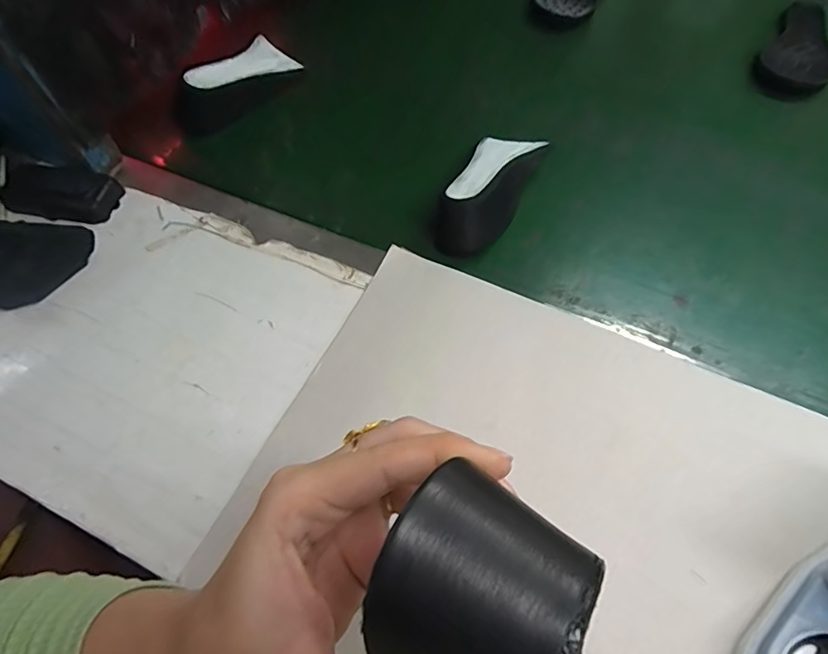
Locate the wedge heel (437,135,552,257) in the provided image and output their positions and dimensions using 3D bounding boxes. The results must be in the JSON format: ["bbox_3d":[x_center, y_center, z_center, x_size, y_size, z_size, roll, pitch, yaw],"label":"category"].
[{"bbox_3d":[0.074,-0.139,0.489,0.064,0.050,0.157,24,61,14],"label":"wedge heel"}]

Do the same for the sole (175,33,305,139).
[{"bbox_3d":[-0.211,-0.288,0.582,0.051,0.057,0.168,31,63,17],"label":"sole"}]

